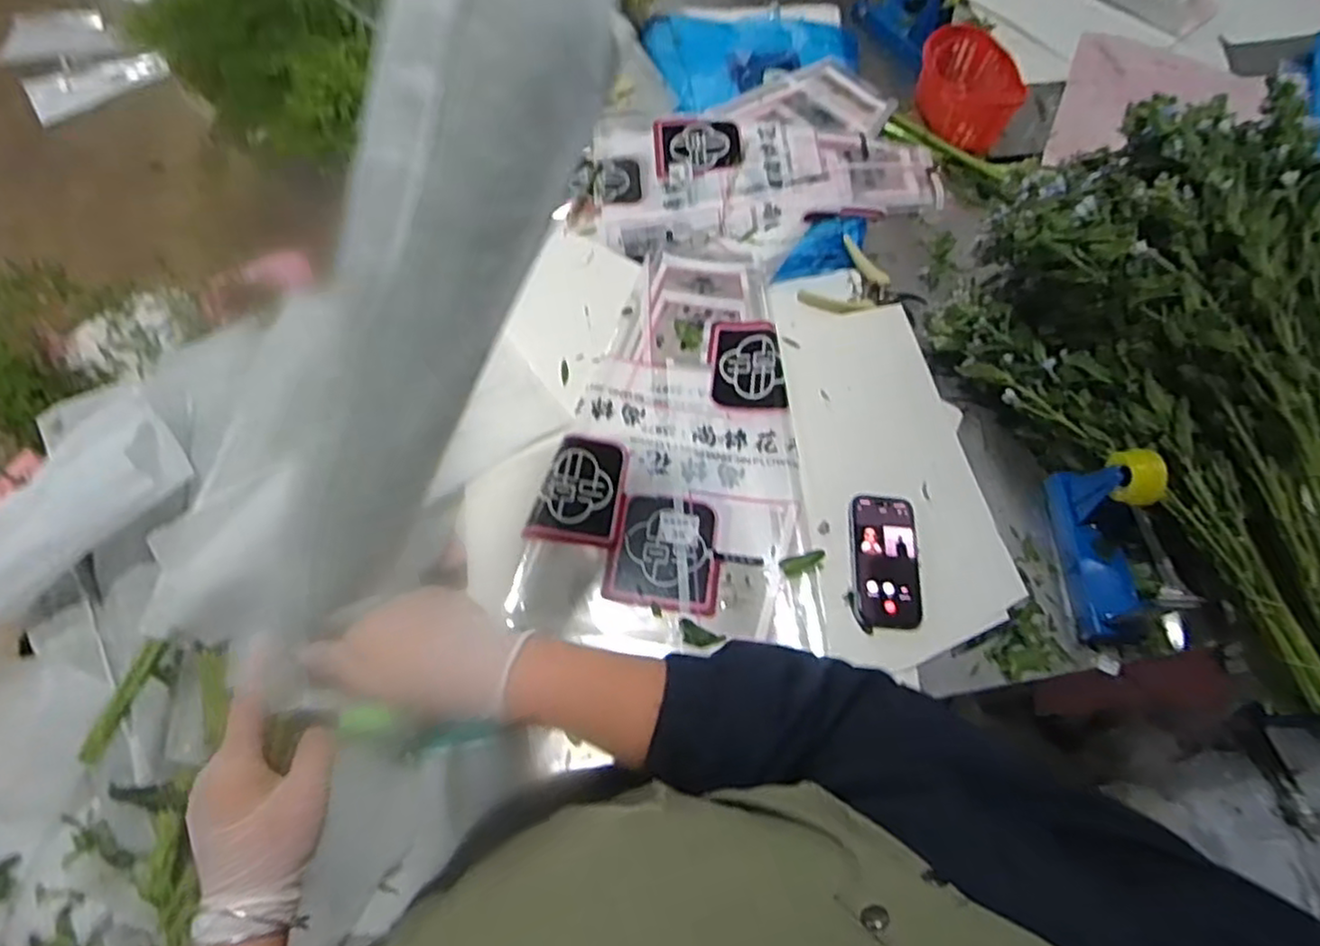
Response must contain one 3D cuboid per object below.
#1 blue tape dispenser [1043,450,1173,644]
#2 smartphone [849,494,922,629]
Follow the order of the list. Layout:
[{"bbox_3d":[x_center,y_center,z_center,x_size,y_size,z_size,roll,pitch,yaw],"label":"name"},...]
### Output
[{"bbox_3d":[0.484,0.068,0.736,0.069,0.131,0.197,3,63,-1],"label":"blue tape dispenser"},{"bbox_3d":[0.249,0.094,0.777,0.072,0.008,0.147,5,63,0],"label":"smartphone"}]

